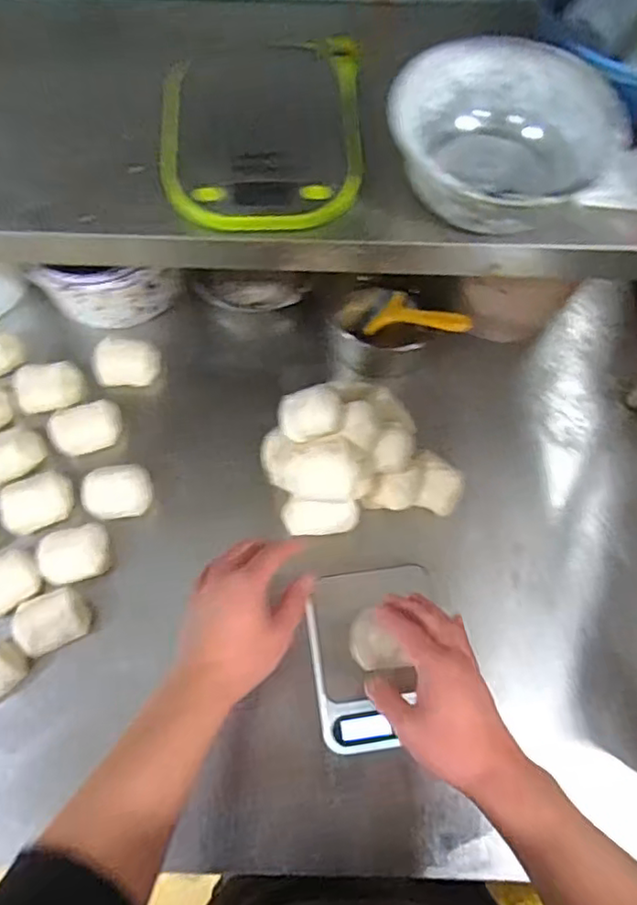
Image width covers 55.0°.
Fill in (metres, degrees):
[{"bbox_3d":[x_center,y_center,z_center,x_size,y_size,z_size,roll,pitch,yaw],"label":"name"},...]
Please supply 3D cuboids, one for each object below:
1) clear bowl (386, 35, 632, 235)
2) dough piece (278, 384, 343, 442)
[{"bbox_3d":[0.136,-0.239,0.474,0.148,0.067,0.151,0,70,0],"label":"clear bowl"},{"bbox_3d":[-0.008,-0.041,0.646,0.065,0.035,0.049,-7,70,-3],"label":"dough piece"}]

